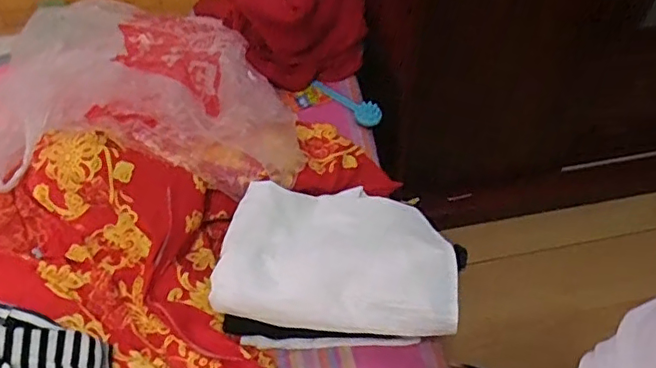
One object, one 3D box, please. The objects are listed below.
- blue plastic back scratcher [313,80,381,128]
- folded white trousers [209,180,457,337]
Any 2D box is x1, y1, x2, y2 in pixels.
[{"bbox_3d":[0.040,-0.181,1.268,0.171,0.055,0.030,30,59,22],"label":"blue plastic back scratcher"},{"bbox_3d":[0.016,0.108,0.901,0.357,0.057,0.234,4,53,4],"label":"folded white trousers"}]

